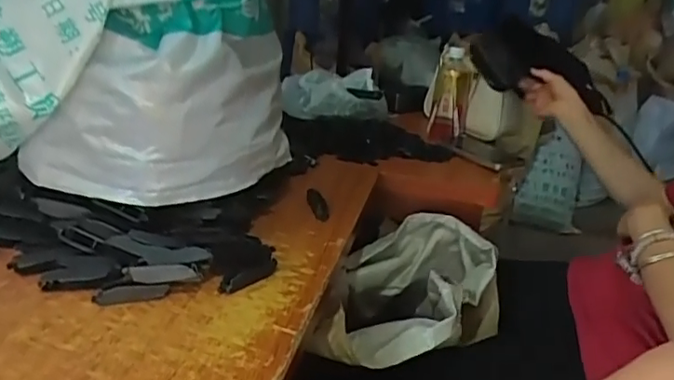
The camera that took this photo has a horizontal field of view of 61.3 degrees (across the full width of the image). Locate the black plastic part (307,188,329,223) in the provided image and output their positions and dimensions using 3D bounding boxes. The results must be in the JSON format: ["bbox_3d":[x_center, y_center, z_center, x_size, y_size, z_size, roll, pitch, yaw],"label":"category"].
[{"bbox_3d":[-0.028,0.020,0.806,0.017,0.018,0.071,-6,40,-25],"label":"black plastic part"}]

